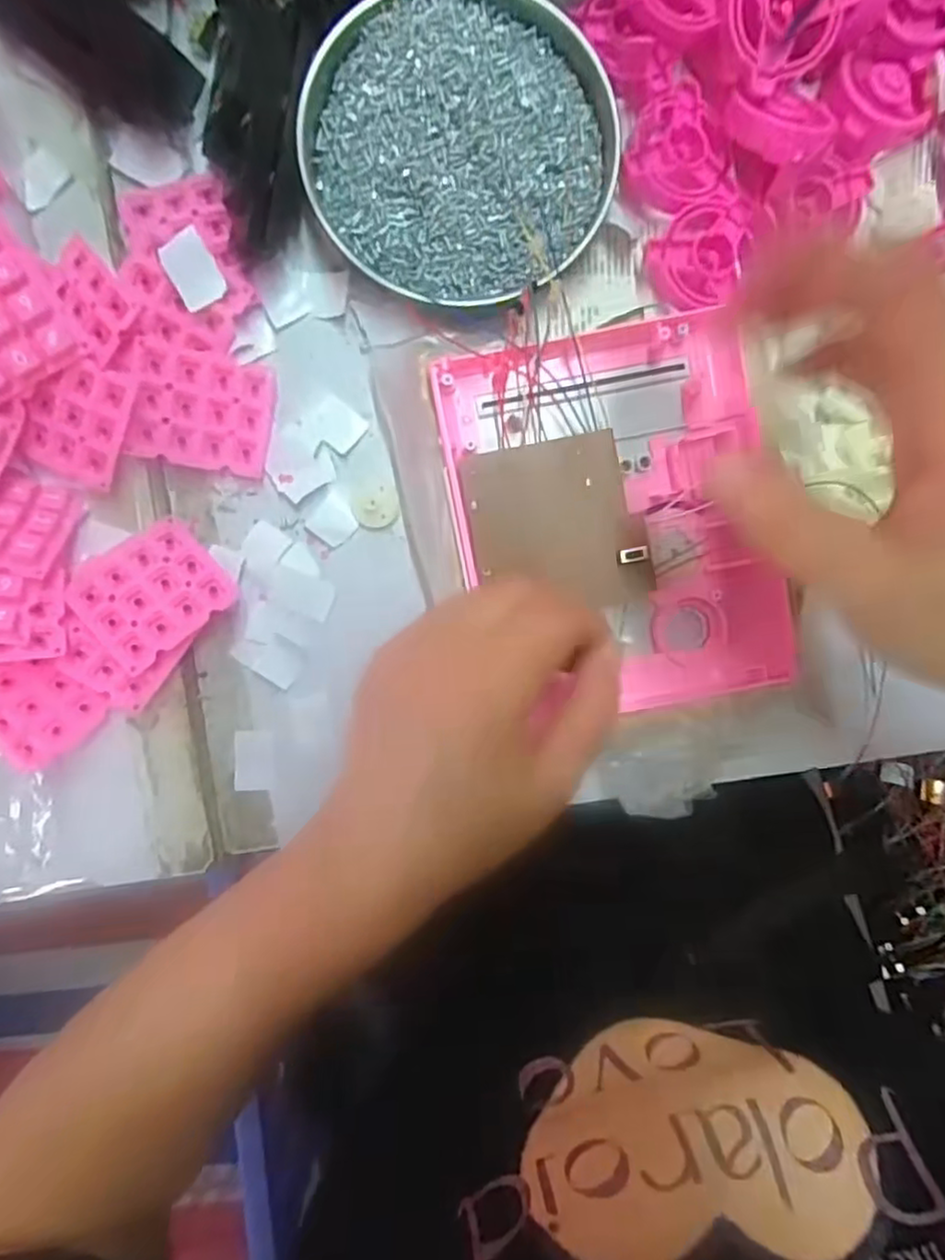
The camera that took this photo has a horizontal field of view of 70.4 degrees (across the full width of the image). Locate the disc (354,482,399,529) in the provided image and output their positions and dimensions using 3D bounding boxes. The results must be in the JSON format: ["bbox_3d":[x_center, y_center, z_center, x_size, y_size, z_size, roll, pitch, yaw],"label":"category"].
[{"bbox_3d":[-0.047,-0.060,0.322,0.022,0.007,0.021,0,95,-1],"label":"disc"}]

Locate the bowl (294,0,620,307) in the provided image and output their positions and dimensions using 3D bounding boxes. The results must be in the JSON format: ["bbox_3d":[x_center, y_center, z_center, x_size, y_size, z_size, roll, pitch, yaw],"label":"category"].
[{"bbox_3d":[-0.006,-0.215,0.298,0.133,0.019,0.125,0,95,-1],"label":"bowl"}]

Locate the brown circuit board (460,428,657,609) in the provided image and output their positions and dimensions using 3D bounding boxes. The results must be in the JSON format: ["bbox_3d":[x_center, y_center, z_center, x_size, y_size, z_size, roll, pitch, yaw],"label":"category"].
[{"bbox_3d":[0.037,-0.045,0.287,0.073,0.006,0.071,-10,96,0],"label":"brown circuit board"}]

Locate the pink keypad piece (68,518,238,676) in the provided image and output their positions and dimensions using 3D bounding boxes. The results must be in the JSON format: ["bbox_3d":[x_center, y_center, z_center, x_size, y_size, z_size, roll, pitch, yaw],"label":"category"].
[{"bbox_3d":[-0.143,-0.017,0.301,0.060,0.008,0.051,-41,91,-19],"label":"pink keypad piece"}]

